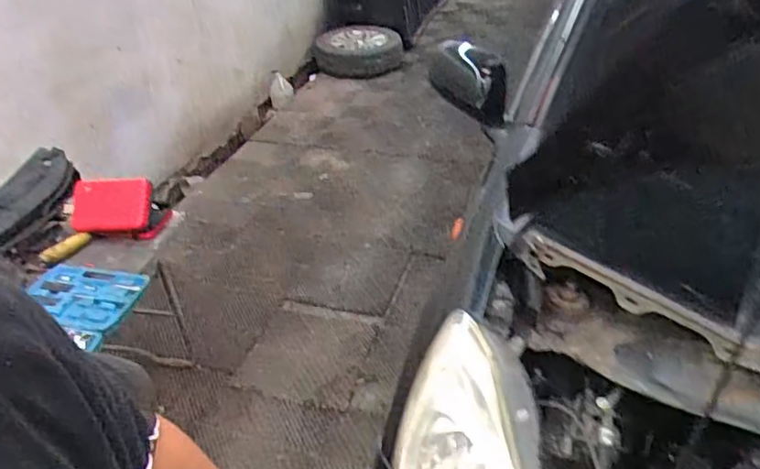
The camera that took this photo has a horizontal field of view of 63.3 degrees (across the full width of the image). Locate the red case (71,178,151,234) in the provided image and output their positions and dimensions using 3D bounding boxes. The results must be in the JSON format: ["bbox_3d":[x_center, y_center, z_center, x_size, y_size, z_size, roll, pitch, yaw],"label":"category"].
[{"bbox_3d":[-0.744,-0.079,1.690,0.269,0.144,0.036,-2,7,17],"label":"red case"}]

